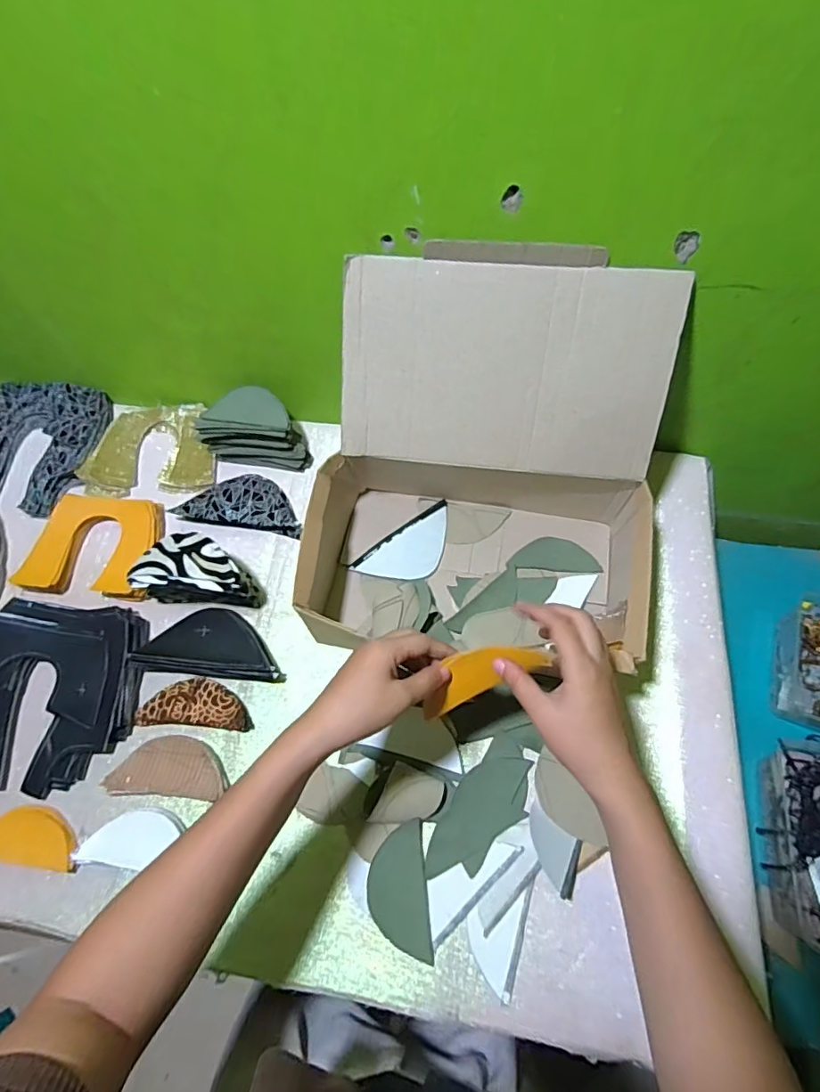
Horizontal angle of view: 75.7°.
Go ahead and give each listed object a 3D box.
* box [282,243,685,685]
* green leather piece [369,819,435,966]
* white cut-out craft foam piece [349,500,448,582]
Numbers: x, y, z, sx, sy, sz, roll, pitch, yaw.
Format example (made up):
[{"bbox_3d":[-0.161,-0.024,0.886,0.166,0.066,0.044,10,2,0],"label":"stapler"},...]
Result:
[{"bbox_3d":[0.070,-0.061,0.523,0.335,0.254,0.316,6,64,5],"label":"box"},{"bbox_3d":[-0.010,0.315,0.483,0.052,0.004,0.107,-4,66,-5],"label":"green leather piece"},{"bbox_3d":[0.005,0.007,0.622,0.130,0.006,0.065,-35,68,-14],"label":"white cut-out craft foam piece"}]

